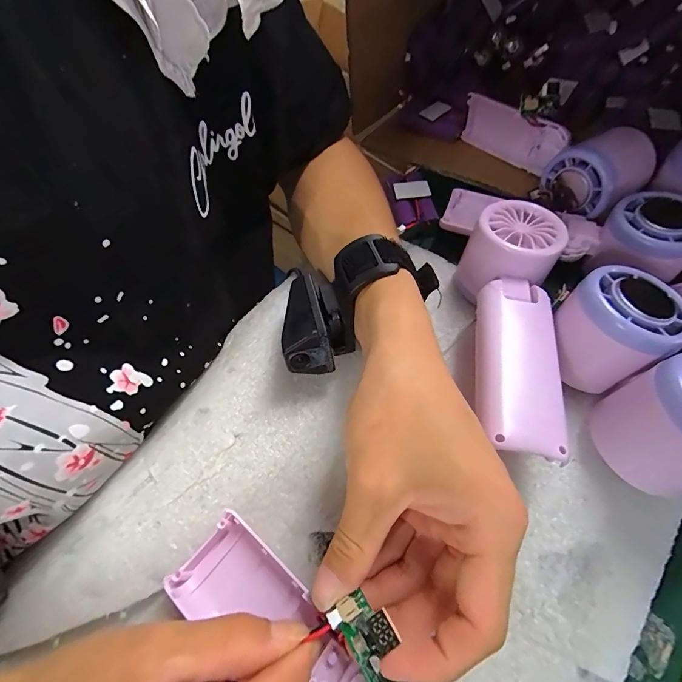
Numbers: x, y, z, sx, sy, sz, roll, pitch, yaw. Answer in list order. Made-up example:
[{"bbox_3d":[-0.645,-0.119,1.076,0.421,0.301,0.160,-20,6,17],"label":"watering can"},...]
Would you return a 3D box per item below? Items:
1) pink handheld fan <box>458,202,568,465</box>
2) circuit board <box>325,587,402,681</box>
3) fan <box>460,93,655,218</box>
[{"bbox_3d":[0.099,-0.009,0.223,0.054,0.060,0.161,9,58,11],"label":"pink handheld fan"},{"bbox_3d":[0.013,0.114,0.138,0.009,0.024,0.032,3,40,-51],"label":"circuit board"},{"bbox_3d":[0.175,-0.166,0.307,0.060,0.049,0.164,-20,57,-8],"label":"fan"}]

